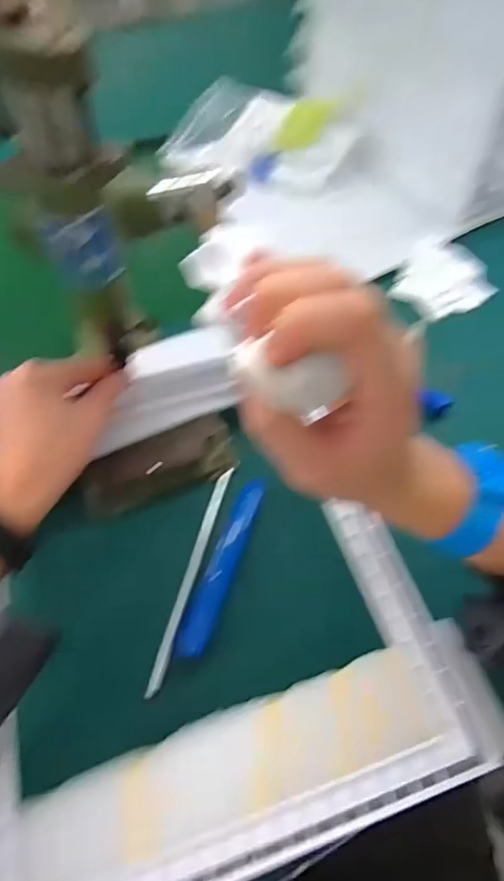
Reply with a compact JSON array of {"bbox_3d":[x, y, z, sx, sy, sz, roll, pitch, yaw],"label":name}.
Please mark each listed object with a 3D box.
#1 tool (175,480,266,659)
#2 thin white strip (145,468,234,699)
[{"bbox_3d":[-0.022,0.093,0.368,0.023,0.013,0.140,18,59,10],"label":"tool"},{"bbox_3d":[-0.046,0.100,0.369,0.011,0.010,0.175,13,59,7],"label":"thin white strip"}]

